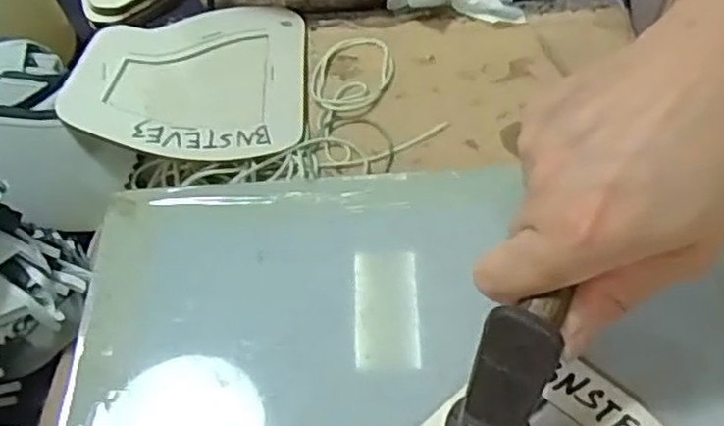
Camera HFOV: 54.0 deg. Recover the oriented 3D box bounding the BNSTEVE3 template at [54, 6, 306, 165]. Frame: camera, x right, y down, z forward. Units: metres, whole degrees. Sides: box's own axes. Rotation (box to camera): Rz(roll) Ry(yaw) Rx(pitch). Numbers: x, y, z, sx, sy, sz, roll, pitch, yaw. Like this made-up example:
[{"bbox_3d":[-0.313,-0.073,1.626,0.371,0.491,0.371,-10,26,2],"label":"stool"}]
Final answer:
[{"bbox_3d":[-0.092,-0.078,0.390,0.118,0.004,0.125,8,51,-12],"label":"BNSTEVE3 template"}]

